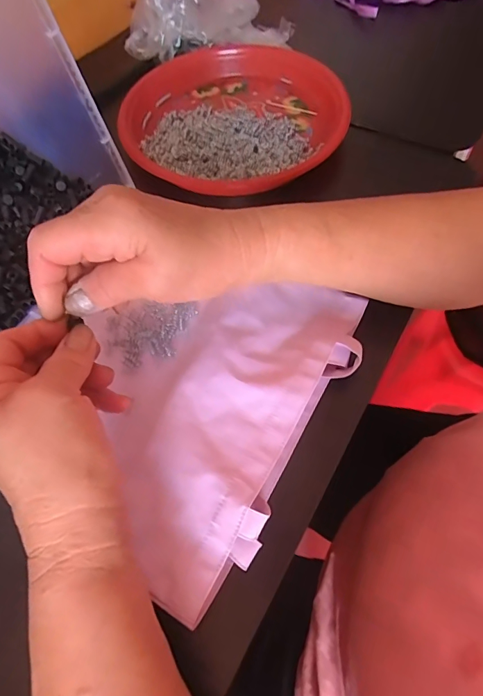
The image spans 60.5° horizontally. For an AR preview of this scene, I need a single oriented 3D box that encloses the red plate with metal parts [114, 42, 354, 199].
[{"bbox_3d":[-0.008,-0.249,0.448,0.231,0.029,0.221,-1,61,2],"label":"red plate with metal parts"}]

